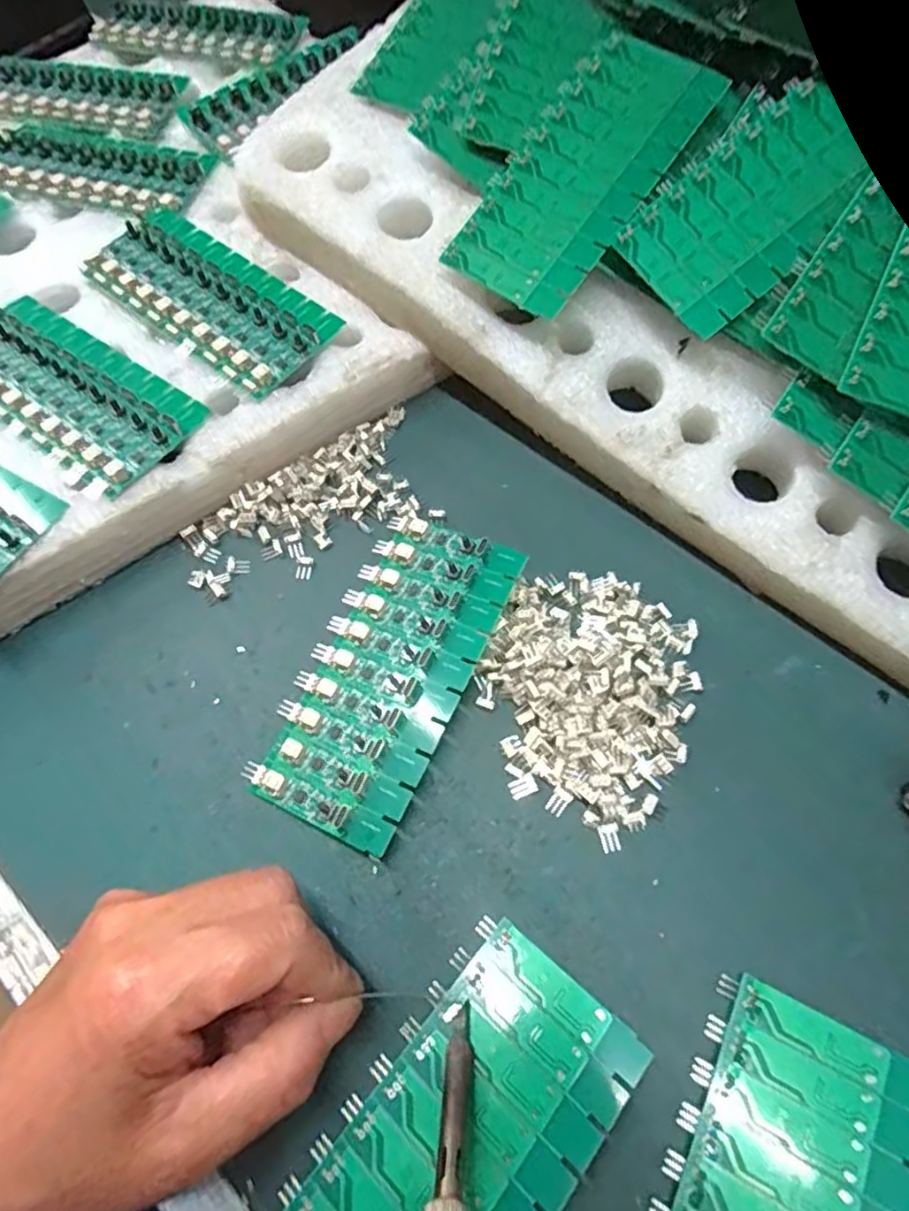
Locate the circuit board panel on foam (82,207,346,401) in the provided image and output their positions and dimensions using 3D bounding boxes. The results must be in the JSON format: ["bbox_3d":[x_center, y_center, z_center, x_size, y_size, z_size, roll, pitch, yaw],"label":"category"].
[{"bbox_3d":[-0.126,-0.159,0.348,0.136,0.009,0.062,36,70,17],"label":"circuit board panel on foam"}]

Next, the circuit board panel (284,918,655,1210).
[{"bbox_3d":[-0.004,0.176,0.208,0.062,0.004,0.138,34,67,26],"label":"circuit board panel"}]

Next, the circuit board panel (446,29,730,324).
[{"bbox_3d":[0.059,-0.197,0.306,0.064,0.004,0.137,35,86,14],"label":"circuit board panel"}]

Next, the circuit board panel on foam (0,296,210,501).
[{"bbox_3d":[-0.188,-0.105,0.321,0.137,0.008,0.064,33,69,16],"label":"circuit board panel on foam"}]

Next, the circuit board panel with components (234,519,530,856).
[{"bbox_3d":[-0.029,0.025,0.285,0.068,0.015,0.136,23,67,12],"label":"circuit board panel with components"}]

